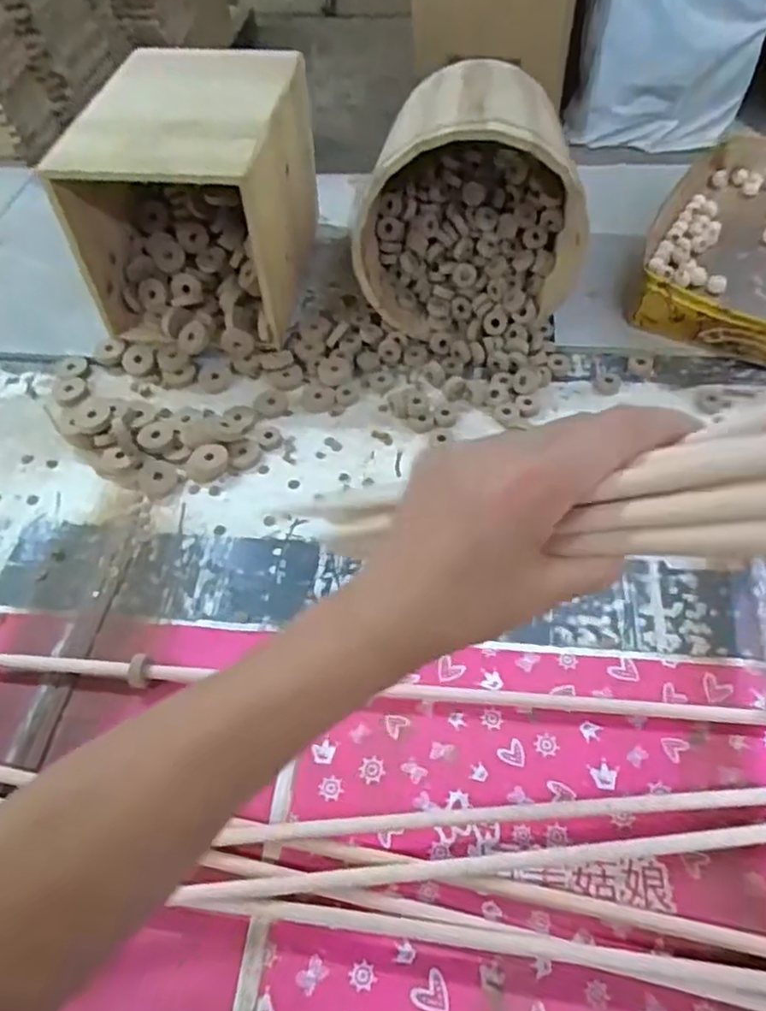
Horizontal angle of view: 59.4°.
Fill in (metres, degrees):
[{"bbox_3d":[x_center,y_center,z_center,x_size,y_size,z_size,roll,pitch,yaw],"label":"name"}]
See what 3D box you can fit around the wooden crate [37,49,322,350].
[{"bbox_3d":[-0.200,-0.341,0.756,0.197,0.208,0.265,4,54,6],"label":"wooden crate"}]

